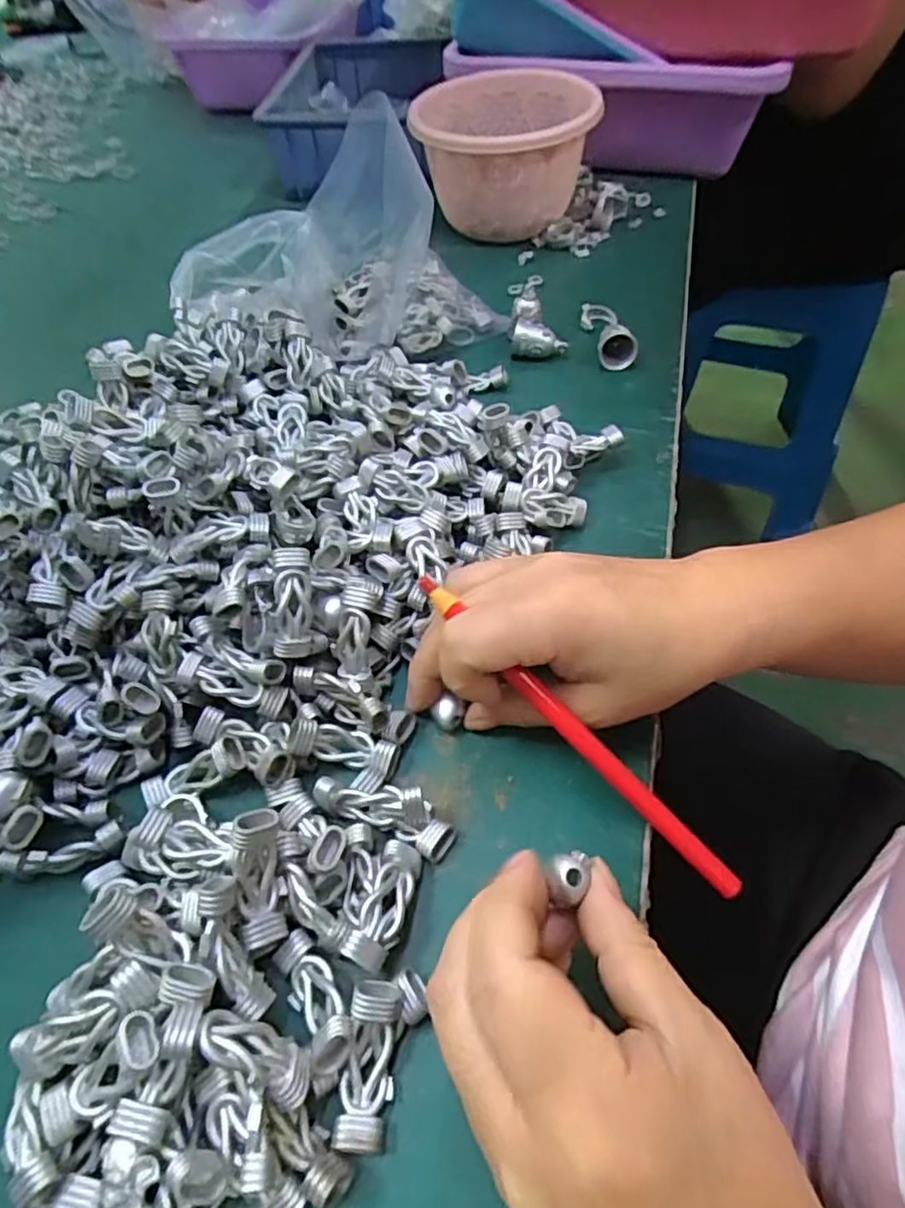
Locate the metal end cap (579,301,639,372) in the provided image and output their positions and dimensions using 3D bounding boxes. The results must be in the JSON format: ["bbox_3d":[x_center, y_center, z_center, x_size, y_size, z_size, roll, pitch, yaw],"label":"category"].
[{"bbox_3d":[0.105,-0.187,0.453,0.024,0.019,0.065,-5,52,0],"label":"metal end cap"}]

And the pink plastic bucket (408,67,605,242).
[{"bbox_3d":[0.038,-0.350,0.534,0.138,0.092,0.131,-2,52,3],"label":"pink plastic bucket"}]

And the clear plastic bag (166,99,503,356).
[{"bbox_3d":[-0.083,-0.239,0.432,0.180,0.134,0.122,27,59,23],"label":"clear plastic bag"}]

